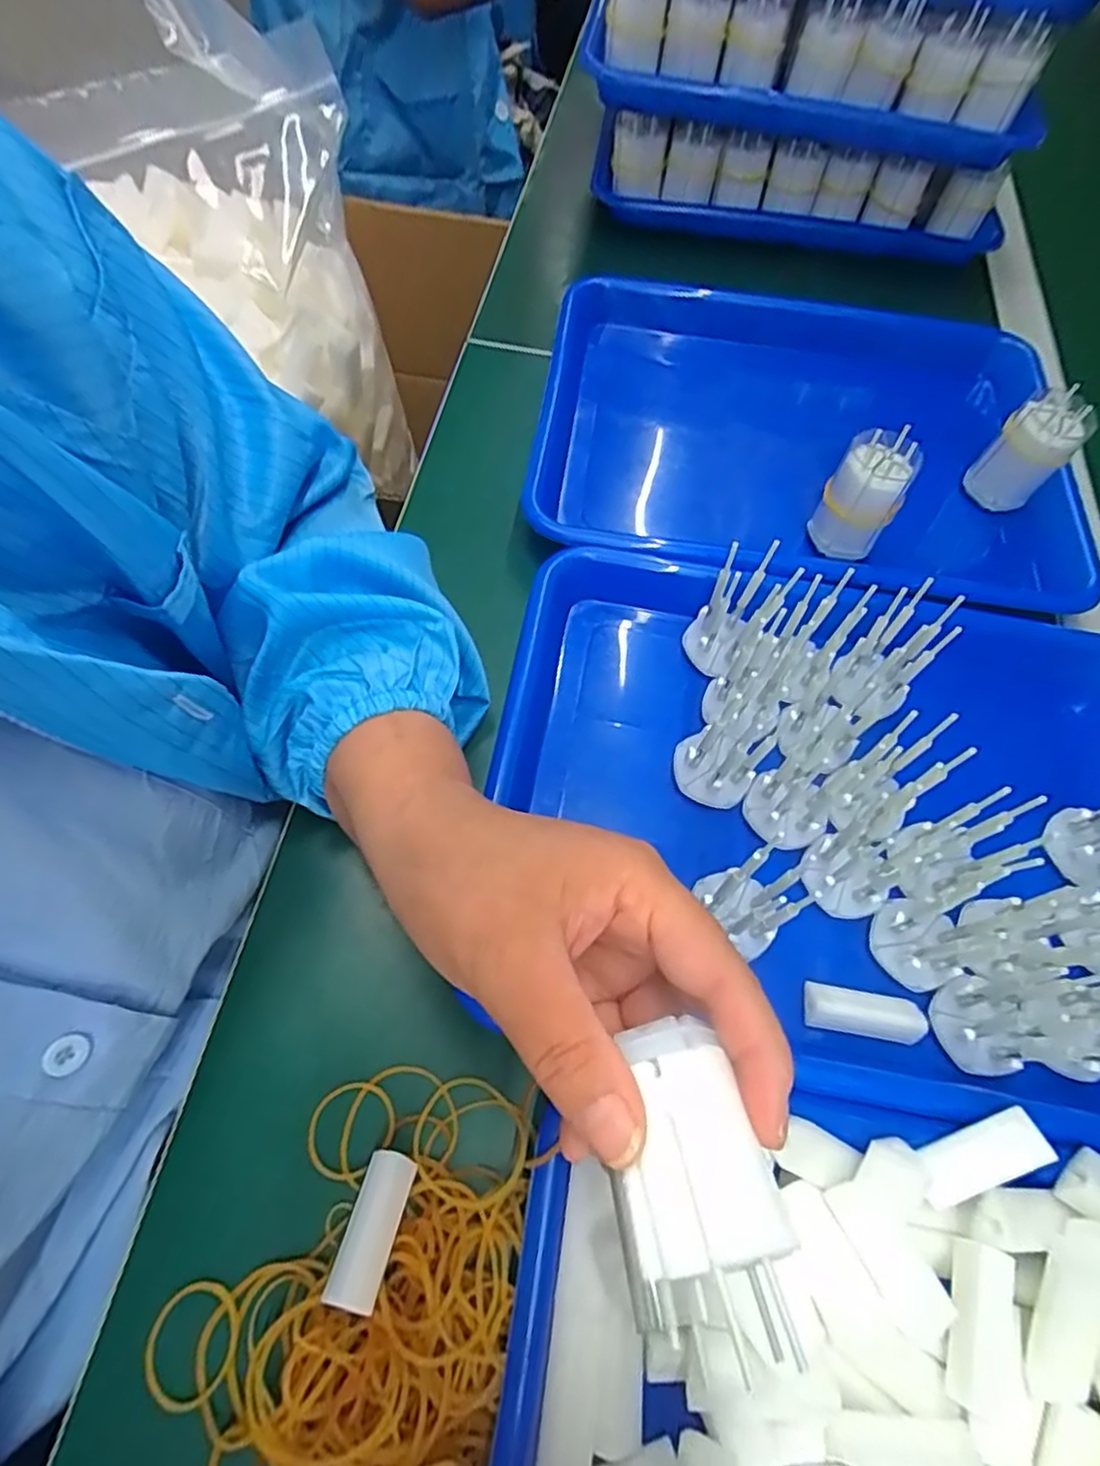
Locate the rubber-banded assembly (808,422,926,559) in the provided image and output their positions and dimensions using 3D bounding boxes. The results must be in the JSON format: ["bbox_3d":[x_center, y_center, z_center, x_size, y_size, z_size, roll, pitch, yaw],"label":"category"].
[{"bbox_3d":[0.174,-0.133,0.383,0.039,0.062,0.034,26,64,8],"label":"rubber-banded assembly"}]

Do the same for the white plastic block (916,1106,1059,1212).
[{"bbox_3d":[0.151,0.149,0.239,0.044,0.008,0.019,-27,66,0],"label":"white plastic block"}]

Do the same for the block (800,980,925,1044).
[{"bbox_3d":[0.131,0.116,0.285,0.046,0.009,0.018,11,63,0],"label":"block"}]

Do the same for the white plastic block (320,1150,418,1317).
[{"bbox_3d":[-0.063,0.177,0.245,0.018,0.014,0.047,17,63,3],"label":"white plastic block"}]

